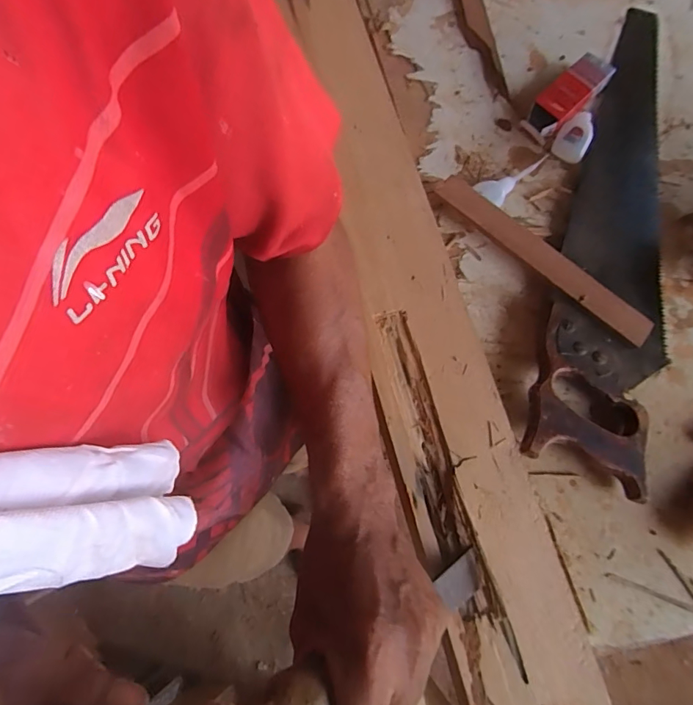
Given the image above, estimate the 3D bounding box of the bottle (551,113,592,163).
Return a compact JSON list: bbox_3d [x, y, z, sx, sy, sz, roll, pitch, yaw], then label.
[{"bbox_3d":[0.258,-0.243,0.496,0.036,0.015,0.060,32,77,8],"label":"bottle"}]

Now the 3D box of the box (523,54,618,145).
[{"bbox_3d":[0.249,-0.290,0.503,0.116,0.027,0.042,-43,79,-11],"label":"box"}]

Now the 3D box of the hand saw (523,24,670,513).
[{"bbox_3d":[0.293,-0.149,0.461,0.111,0.032,0.555,18,75,5],"label":"hand saw"}]

